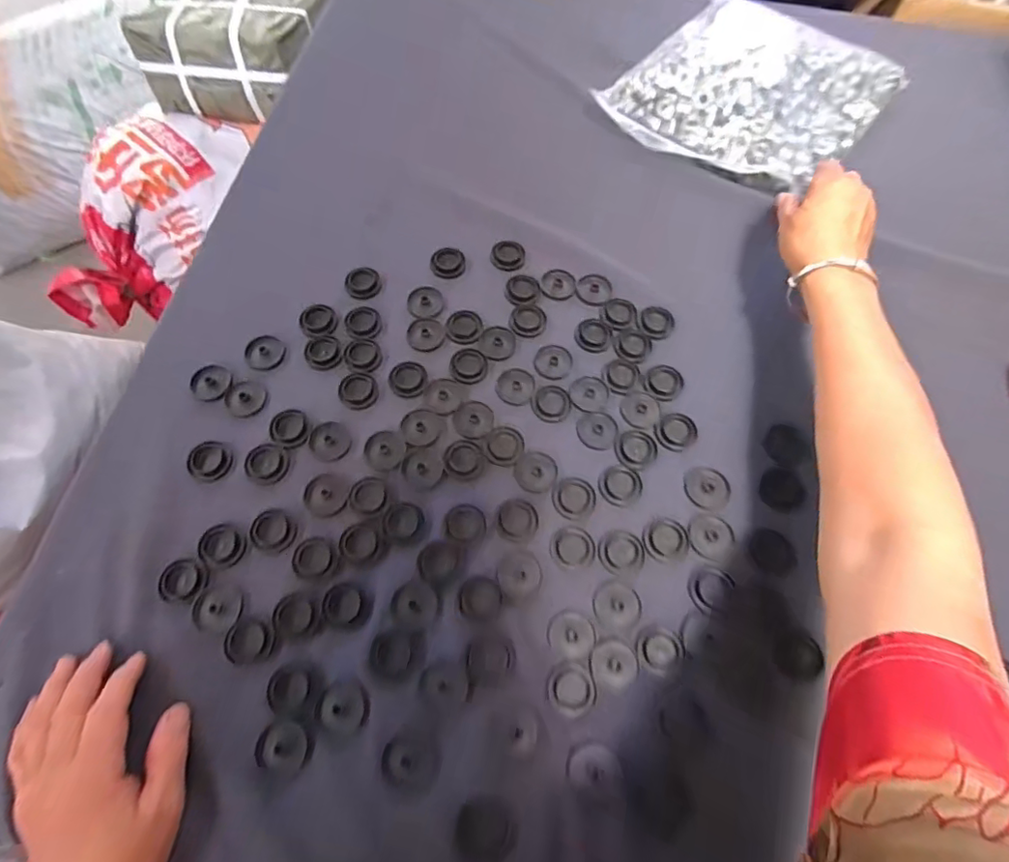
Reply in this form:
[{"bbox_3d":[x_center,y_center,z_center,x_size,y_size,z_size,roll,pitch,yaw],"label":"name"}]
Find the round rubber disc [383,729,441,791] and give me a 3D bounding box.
[{"bbox_3d":[-0.060,0.211,0.355,0.036,0.004,0.033,0,66,-1],"label":"round rubber disc"}]

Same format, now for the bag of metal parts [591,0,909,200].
[{"bbox_3d":[0.267,-0.369,0.601,0.232,0.032,0.252,41,71,15],"label":"bag of metal parts"}]

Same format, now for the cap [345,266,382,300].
[{"bbox_3d":[-0.130,-0.136,0.512,0.032,0.012,0.026,-16,67,-8],"label":"cap"}]

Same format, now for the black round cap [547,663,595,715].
[{"bbox_3d":[0.046,0.176,0.377,0.030,0.004,0.030,0,66,-1],"label":"black round cap"}]

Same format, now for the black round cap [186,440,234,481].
[{"bbox_3d":[-0.233,0.023,0.437,0.036,0.004,0.032,27,68,10],"label":"black round cap"}]

